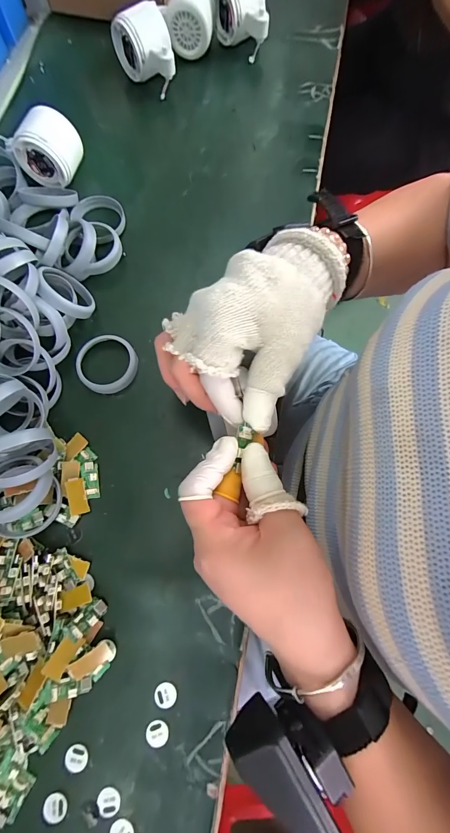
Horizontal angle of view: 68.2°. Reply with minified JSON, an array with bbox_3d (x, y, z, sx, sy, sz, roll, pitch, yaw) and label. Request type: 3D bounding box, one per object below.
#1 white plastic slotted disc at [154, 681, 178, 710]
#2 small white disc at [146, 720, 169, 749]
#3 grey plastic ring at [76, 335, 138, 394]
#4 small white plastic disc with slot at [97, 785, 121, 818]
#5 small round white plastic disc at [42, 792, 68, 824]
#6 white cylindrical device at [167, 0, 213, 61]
[{"bbox_3d":[-0.047,0.220,0.262,0.017,0.004,0.017,0,75,2],"label":"white plastic slotted disc"},{"bbox_3d":[-0.052,0.244,0.255,0.017,0.004,0.016,0,75,2],"label":"small white disc"},{"bbox_3d":[-0.118,-0.052,0.332,0.059,0.010,0.059,0,75,2],"label":"grey plastic ring"},{"bbox_3d":[-0.087,0.288,0.249,0.018,0.004,0.016,-24,67,-1],"label":"small white plastic disc with slot"},{"bbox_3d":[-0.125,0.289,0.246,0.018,0.004,0.016,-4,63,5],"label":"small round white plastic disc"},{"bbox_3d":[-0.042,-0.497,0.418,0.054,0.057,0.046,0,75,2],"label":"white cylindrical device"}]

